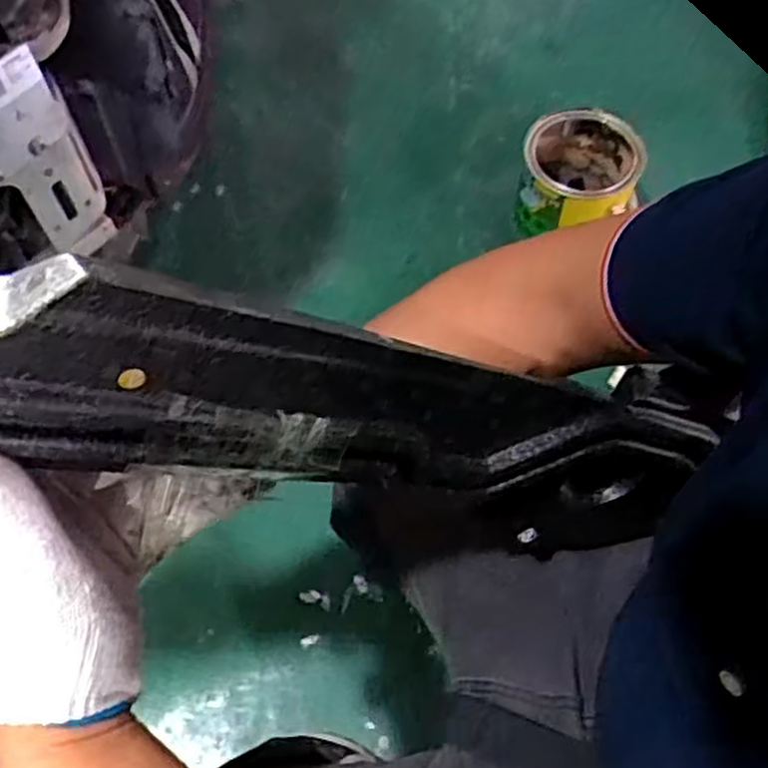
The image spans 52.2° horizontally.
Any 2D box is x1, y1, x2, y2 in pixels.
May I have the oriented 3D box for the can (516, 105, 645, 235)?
[{"bbox_3d":[0.263,-0.278,1.080,0.151,0.132,0.156,8,61,4],"label":"can"}]

